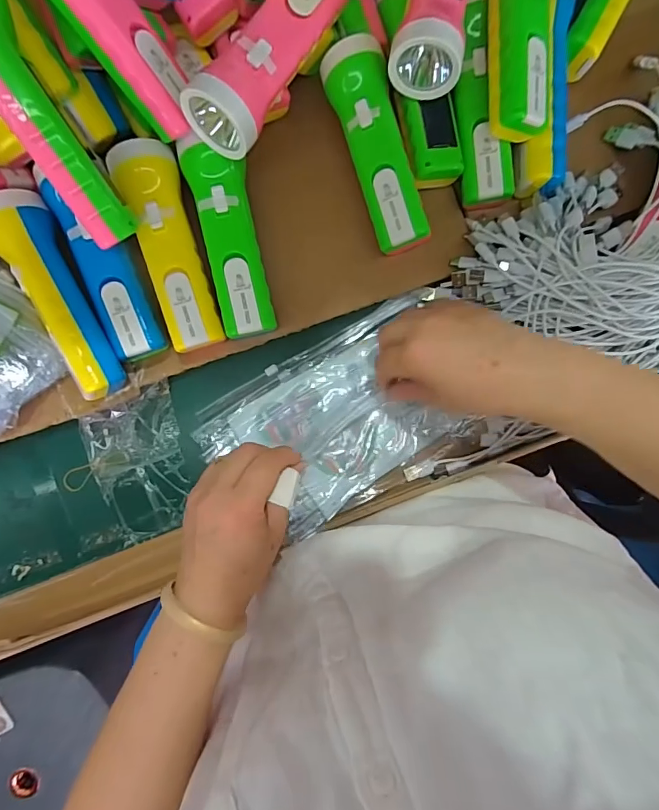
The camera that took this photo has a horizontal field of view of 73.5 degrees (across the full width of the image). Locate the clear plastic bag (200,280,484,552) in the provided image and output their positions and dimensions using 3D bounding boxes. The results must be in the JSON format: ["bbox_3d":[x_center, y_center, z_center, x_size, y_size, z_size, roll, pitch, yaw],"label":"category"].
[{"bbox_3d":[0.010,0.012,0.393,0.231,0.037,0.138,-30,93,-2],"label":"clear plastic bag"}]

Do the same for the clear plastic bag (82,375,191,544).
[{"bbox_3d":[-0.176,0.057,0.406,0.083,0.018,0.135,-10,92,-3],"label":"clear plastic bag"}]

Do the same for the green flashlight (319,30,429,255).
[{"bbox_3d":[0.041,-0.214,0.370,0.048,0.039,0.167,-19,92,-2],"label":"green flashlight"}]

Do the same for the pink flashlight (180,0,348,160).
[{"bbox_3d":[-0.041,-0.262,0.327,0.052,0.063,0.163,32,90,-3],"label":"pink flashlight"}]

